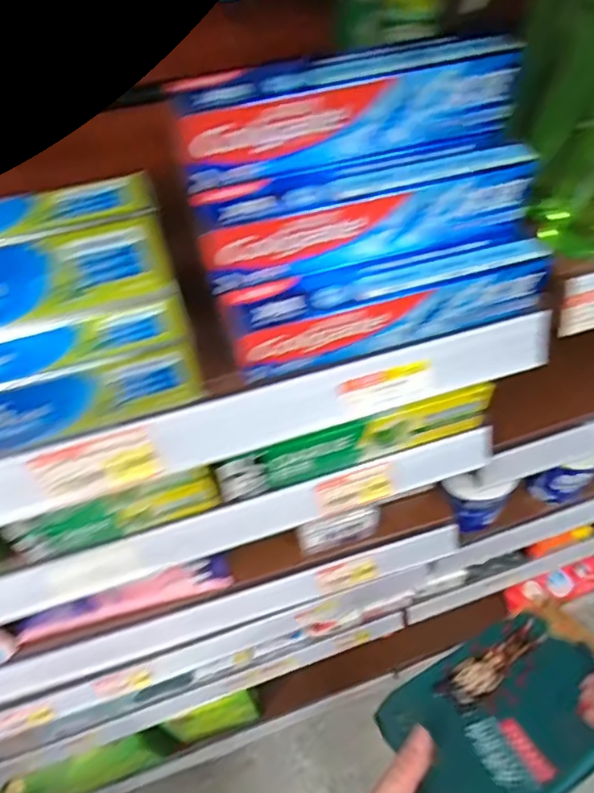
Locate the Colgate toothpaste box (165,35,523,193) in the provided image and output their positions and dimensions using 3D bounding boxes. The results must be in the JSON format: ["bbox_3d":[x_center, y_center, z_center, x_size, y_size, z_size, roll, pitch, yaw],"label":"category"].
[{"bbox_3d":[0.029,-0.171,0.323,0.199,0.051,0.047,-13,55,-8],"label":"Colgate toothpaste box"}]

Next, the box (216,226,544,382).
[{"bbox_3d":[0.061,-0.064,0.353,0.207,0.052,0.042,-12,55,-7],"label":"box"}]

